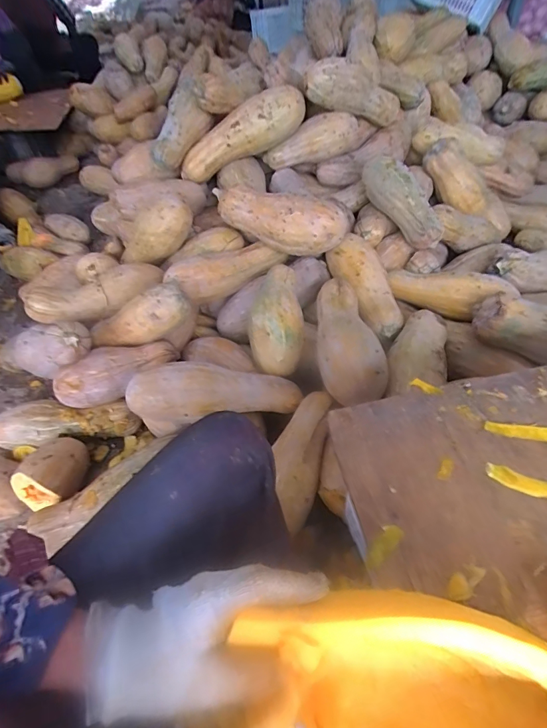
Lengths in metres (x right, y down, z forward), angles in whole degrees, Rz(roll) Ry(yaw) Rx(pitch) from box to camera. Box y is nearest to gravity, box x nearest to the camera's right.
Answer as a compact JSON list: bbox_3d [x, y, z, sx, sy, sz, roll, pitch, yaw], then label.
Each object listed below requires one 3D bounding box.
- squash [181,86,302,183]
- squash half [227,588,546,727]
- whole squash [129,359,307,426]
[{"bbox_3d":[-0.093,-0.628,1.094,0.386,0.127,0.105,-22,44,18],"label":"squash"},{"bbox_3d":[0.103,0.225,0.276,0.253,0.091,0.099,21,49,-6],"label":"squash half"},{"bbox_3d":[-0.120,0.060,0.803,0.350,0.110,0.104,-6,47,-1],"label":"whole squash"}]

